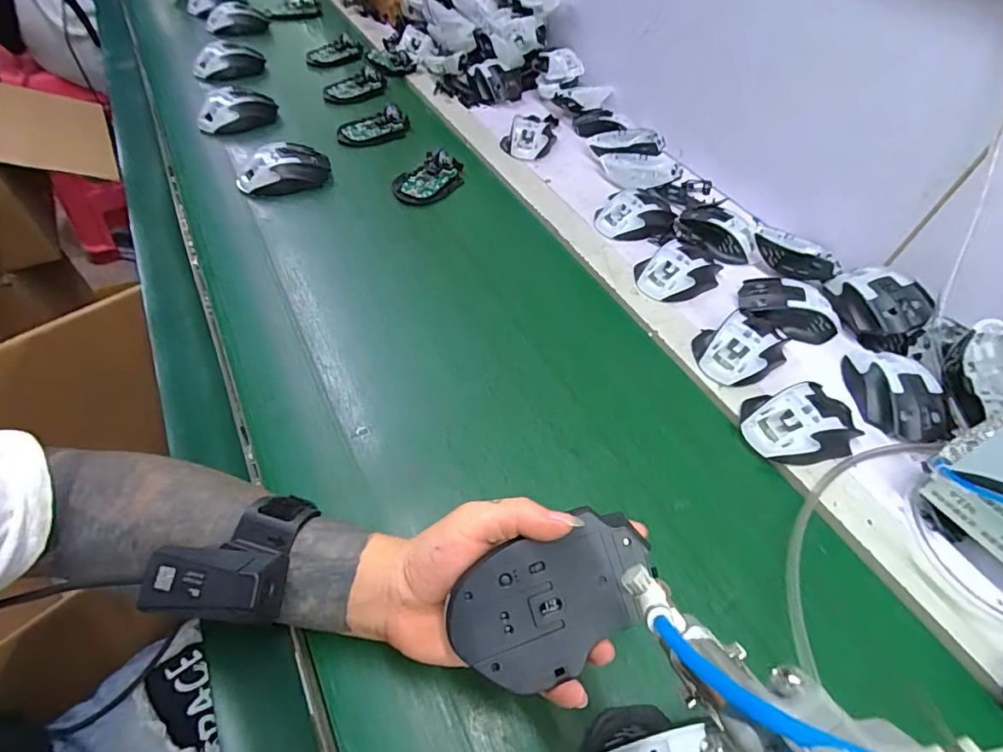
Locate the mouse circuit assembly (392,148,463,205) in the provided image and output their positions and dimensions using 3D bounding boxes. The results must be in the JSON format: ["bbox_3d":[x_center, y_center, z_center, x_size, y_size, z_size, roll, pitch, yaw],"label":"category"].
[{"bbox_3d":[-0.096,-0.274,0.676,0.065,0.027,0.111,37,58,22],"label":"mouse circuit assembly"}]

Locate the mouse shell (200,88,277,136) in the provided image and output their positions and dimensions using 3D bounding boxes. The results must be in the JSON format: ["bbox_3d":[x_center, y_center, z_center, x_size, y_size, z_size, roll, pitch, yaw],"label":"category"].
[{"bbox_3d":[-0.397,-0.395,0.735,0.059,0.046,0.115,35,57,20],"label":"mouse shell"}]

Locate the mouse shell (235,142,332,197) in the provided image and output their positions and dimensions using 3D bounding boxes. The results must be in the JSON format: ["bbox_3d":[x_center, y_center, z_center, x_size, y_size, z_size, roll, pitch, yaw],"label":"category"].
[{"bbox_3d":[-0.285,-0.269,0.646,0.114,0.040,0.075,-8,53,-11],"label":"mouse shell"}]

